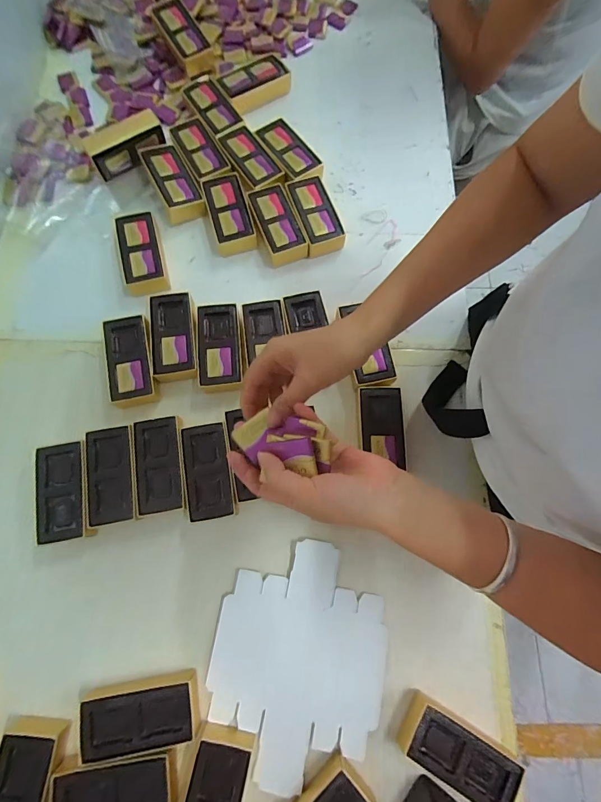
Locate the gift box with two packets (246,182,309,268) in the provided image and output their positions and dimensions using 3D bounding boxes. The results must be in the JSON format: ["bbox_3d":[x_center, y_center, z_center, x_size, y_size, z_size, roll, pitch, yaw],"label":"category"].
[{"bbox_3d":[-0.036,-0.261,0.552,0.063,0.027,0.118,-18,77,-7],"label":"gift box with two packets"}]

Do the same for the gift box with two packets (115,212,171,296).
[{"bbox_3d":[-0.229,-0.214,0.535,0.055,0.031,0.114,-12,76,-5],"label":"gift box with two packets"}]

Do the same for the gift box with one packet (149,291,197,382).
[{"bbox_3d":[-0.169,-0.086,0.501,0.056,0.032,0.124,-8,76,-4],"label":"gift box with one packet"}]

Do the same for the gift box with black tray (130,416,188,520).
[{"bbox_3d":[-0.170,0.079,0.458,0.057,0.026,0.111,-9,76,-4],"label":"gift box with black tray"}]

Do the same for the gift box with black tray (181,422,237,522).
[{"bbox_3d":[-0.113,0.087,0.462,0.055,0.039,0.111,-8,76,-4],"label":"gift box with black tray"}]

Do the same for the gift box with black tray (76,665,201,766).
[{"bbox_3d":[-0.166,0.328,0.389,0.114,0.029,0.054,-9,76,-4],"label":"gift box with black tray"}]

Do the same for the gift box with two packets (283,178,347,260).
[{"bbox_3d":[0.023,-0.278,0.556,0.059,0.028,0.116,-17,76,-6],"label":"gift box with two packets"}]

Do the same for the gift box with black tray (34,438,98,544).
[{"bbox_3d":[-0.282,0.109,0.447,0.061,0.028,0.111,-12,76,-5],"label":"gift box with black tray"}]

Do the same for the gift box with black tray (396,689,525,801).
[{"bbox_3d":[0.166,0.368,0.389,0.115,0.029,0.053,30,76,6],"label":"gift box with black tray"}]

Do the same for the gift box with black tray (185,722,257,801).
[{"bbox_3d":[-0.087,0.401,0.372,0.056,0.034,0.113,13,75,2],"label":"gift box with black tray"}]

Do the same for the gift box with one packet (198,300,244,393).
[{"bbox_3d":[-0.106,-0.070,0.499,0.056,0.033,0.117,-4,75,-3],"label":"gift box with one packet"}]

